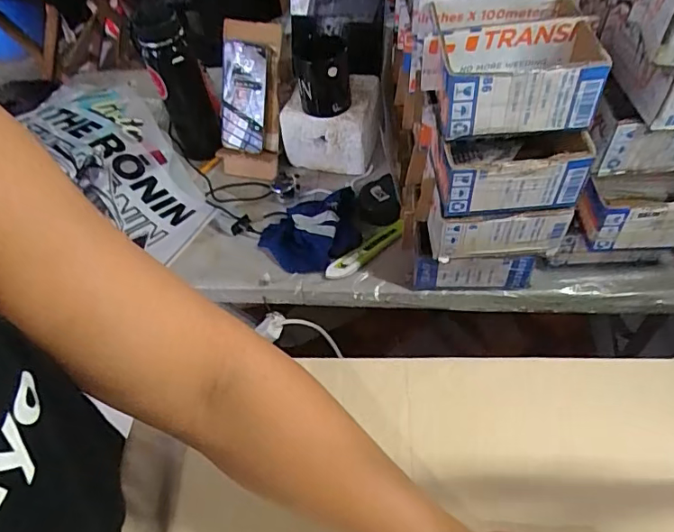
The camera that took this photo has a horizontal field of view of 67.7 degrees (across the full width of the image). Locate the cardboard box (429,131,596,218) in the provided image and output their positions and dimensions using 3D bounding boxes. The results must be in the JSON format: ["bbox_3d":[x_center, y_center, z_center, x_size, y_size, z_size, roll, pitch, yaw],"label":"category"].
[{"bbox_3d":[0.192,-0.123,0.569,0.155,0.076,0.107,-4,52,2],"label":"cardboard box"}]

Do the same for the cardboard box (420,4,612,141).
[{"bbox_3d":[0.187,-0.194,0.522,0.179,0.071,0.106,-3,52,2],"label":"cardboard box"}]

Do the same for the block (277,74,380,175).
[{"bbox_3d":[-0.005,-0.247,0.867,0.143,0.116,0.126,12,54,13],"label":"block"}]

